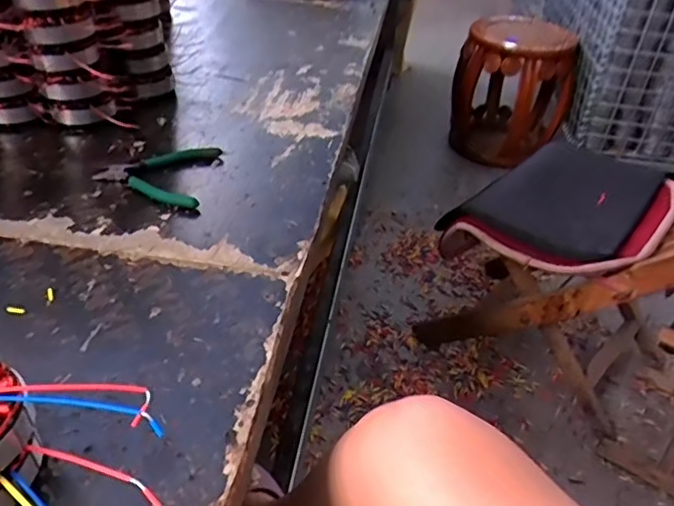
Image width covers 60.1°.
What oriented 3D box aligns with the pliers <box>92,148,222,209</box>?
[{"bbox_3d":[-0.220,-0.097,0.699,0.132,0.016,0.139,3,38,-1],"label":"pliers"}]

